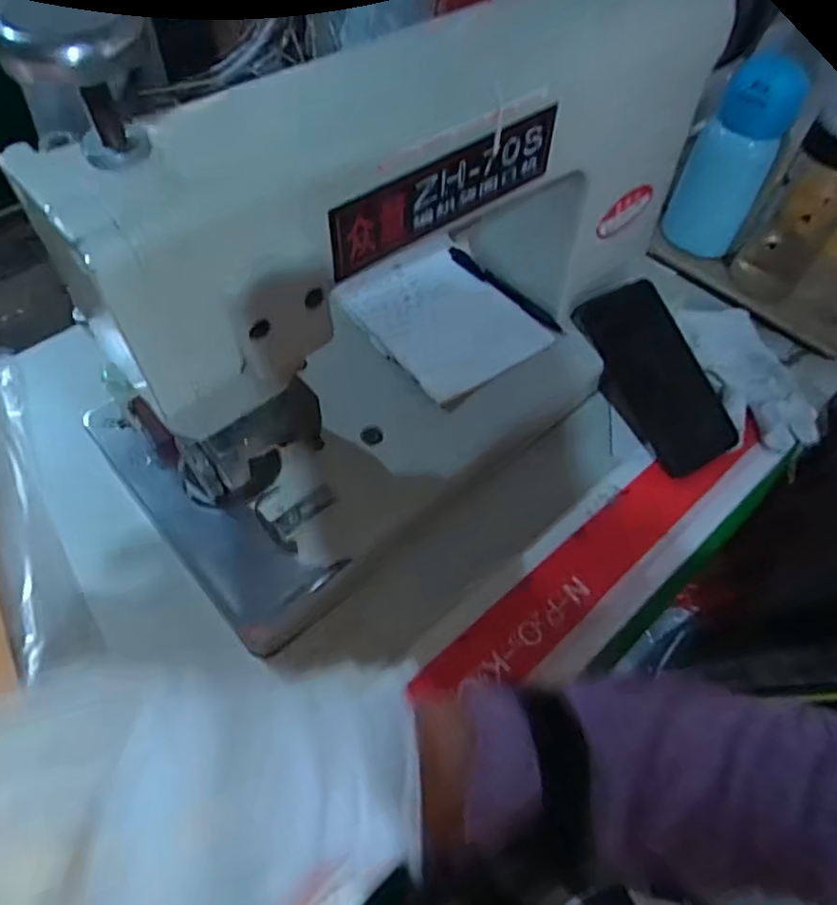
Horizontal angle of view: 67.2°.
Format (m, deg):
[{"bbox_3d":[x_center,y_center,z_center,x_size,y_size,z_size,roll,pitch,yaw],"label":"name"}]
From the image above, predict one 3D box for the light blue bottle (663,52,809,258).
[{"bbox_3d":[0.316,-0.300,0.633,0.077,0.178,0.083,26,59,14],"label":"light blue bottle"}]

